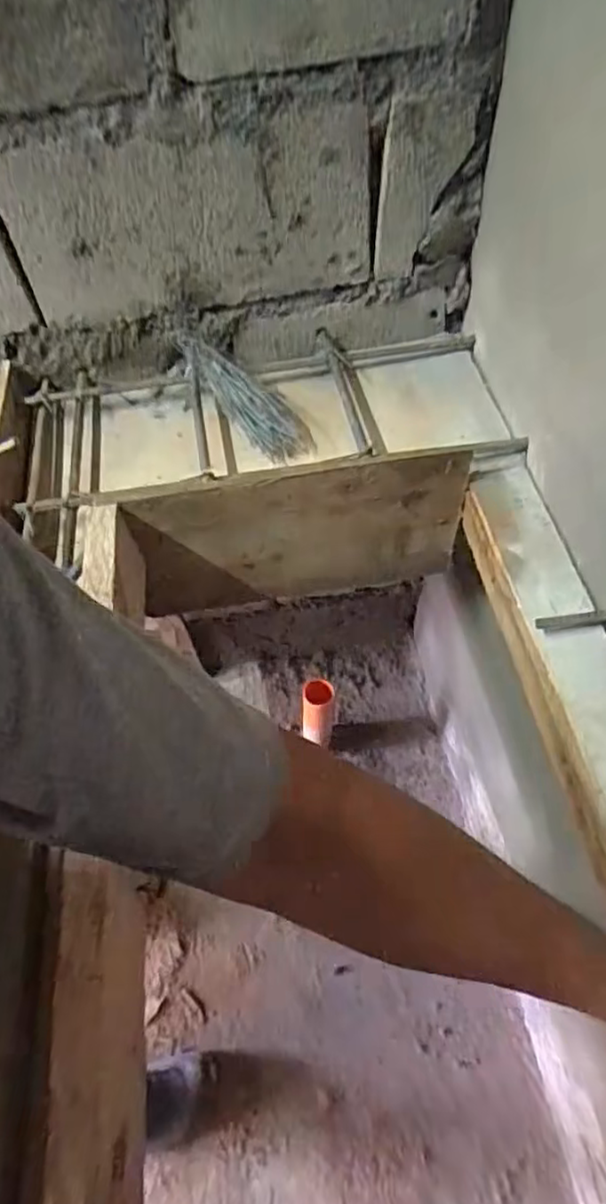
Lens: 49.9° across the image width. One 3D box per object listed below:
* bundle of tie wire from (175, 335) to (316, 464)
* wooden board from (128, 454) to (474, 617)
[{"bbox_3d":[-0.072,-0.254,0.797,0.073,0.057,0.225,-40,77,-22],"label":"bundle of tie wire"},{"bbox_3d":[-0.002,-0.070,0.778,0.377,0.218,0.025,-10,55,-3],"label":"wooden board"}]

